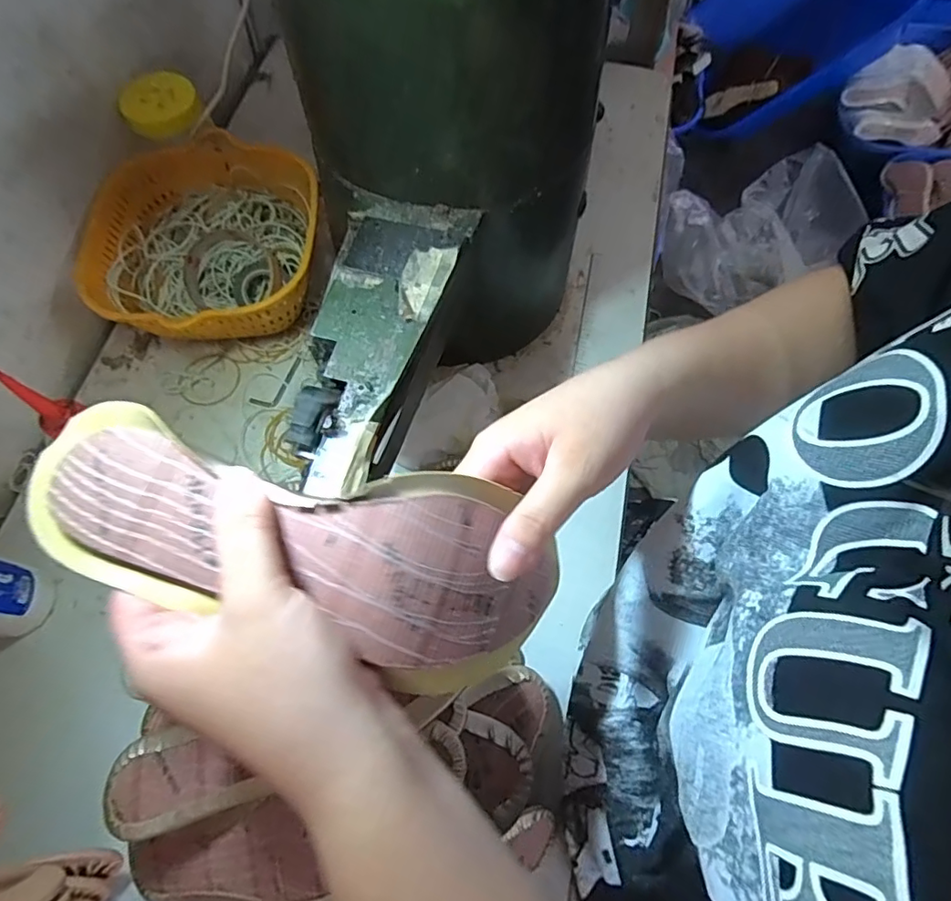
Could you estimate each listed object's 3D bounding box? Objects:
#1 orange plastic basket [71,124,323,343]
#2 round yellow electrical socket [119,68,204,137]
[{"bbox_3d":[-0.253,-0.188,0.526,0.204,0.083,0.228,-11,69,-3],"label":"orange plastic basket"},{"bbox_3d":[-0.302,-0.332,0.519,0.071,0.013,0.059,-23,89,-9],"label":"round yellow electrical socket"}]

